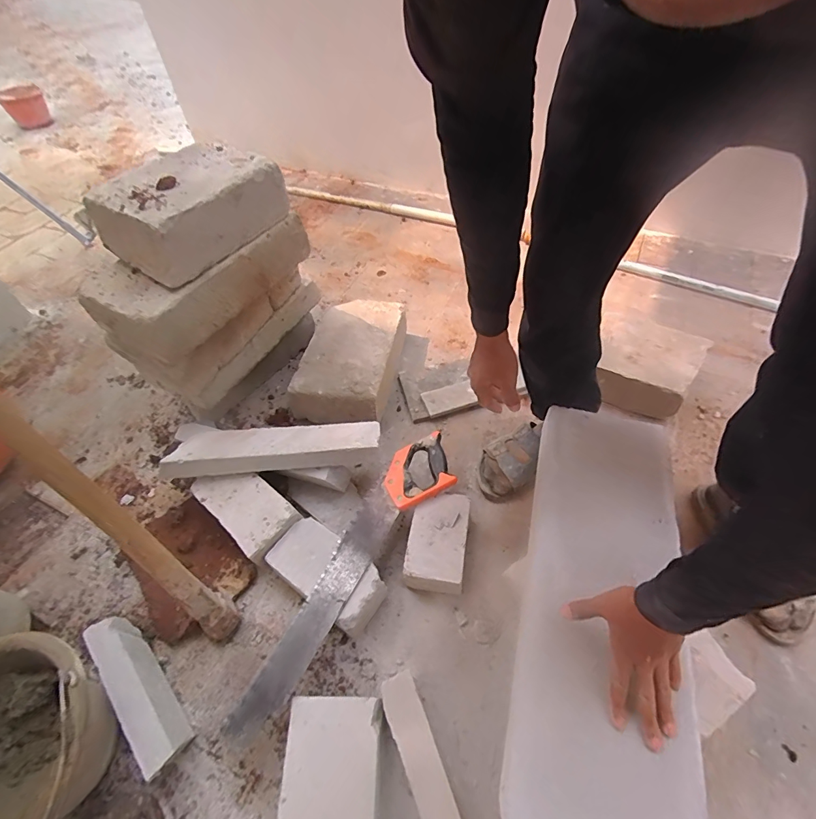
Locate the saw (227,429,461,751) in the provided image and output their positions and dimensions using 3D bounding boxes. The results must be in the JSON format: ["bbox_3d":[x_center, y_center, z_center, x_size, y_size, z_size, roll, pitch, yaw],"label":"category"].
[{"bbox_3d":[-0.084,0.249,0.694,0.107,0.024,0.531,26,57,22],"label":"saw"}]

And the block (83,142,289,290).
[{"bbox_3d":[-0.364,-0.347,0.717,0.195,0.100,0.276,22,58,21],"label":"block"}]

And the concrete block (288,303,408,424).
[{"bbox_3d":[-0.132,-0.117,1.011,0.210,0.112,0.355,8,52,11],"label":"concrete block"}]

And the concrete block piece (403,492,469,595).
[{"bbox_3d":[0.053,0.233,0.746,0.095,0.078,0.150,7,52,10],"label":"concrete block piece"}]

